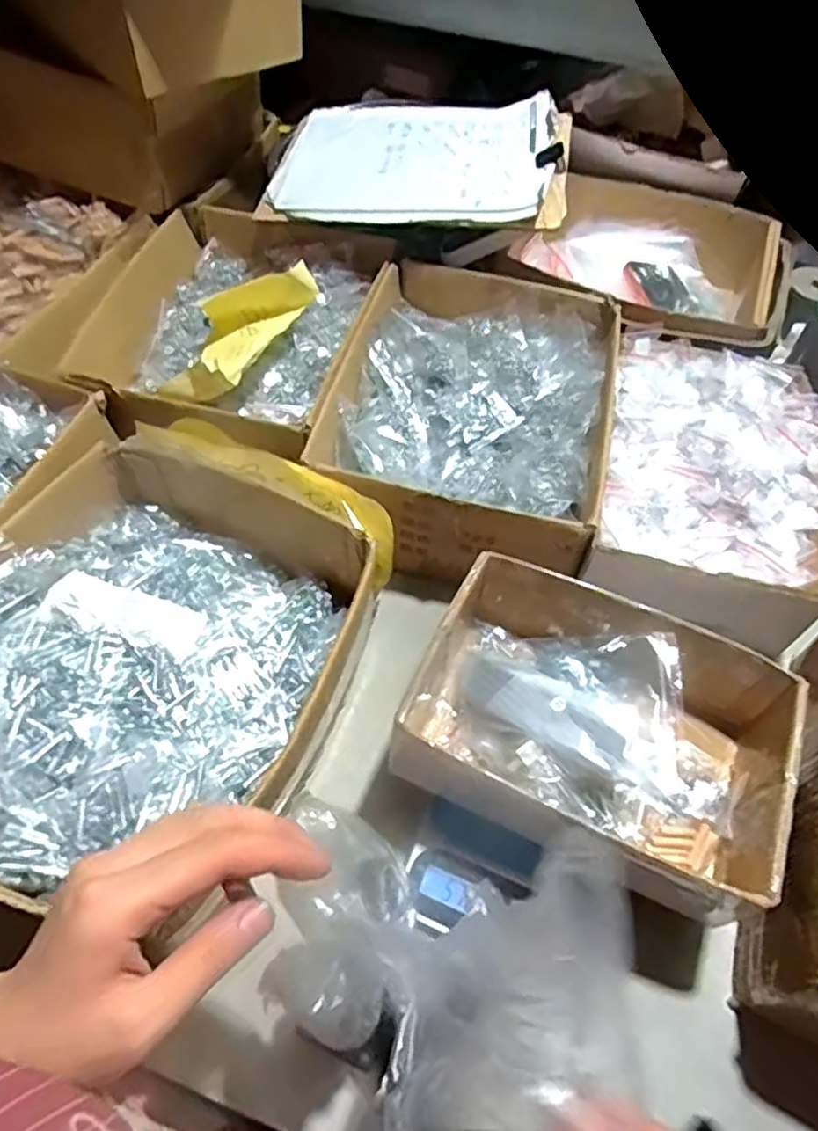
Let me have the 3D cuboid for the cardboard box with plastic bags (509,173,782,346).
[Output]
[{"bbox_3d":[0.262,-0.326,0.796,0.274,0.082,0.238,17,54,8],"label":"cardboard box with plastic bags"}]

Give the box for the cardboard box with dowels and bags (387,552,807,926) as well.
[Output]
[{"bbox_3d":[0.135,0.113,0.514,0.247,0.086,0.176,25,55,14],"label":"cardboard box with dowels and bags"}]

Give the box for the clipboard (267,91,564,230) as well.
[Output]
[{"bbox_3d":[0.007,-0.454,0.788,0.305,0.022,0.226,10,62,12],"label":"clipboard"}]

